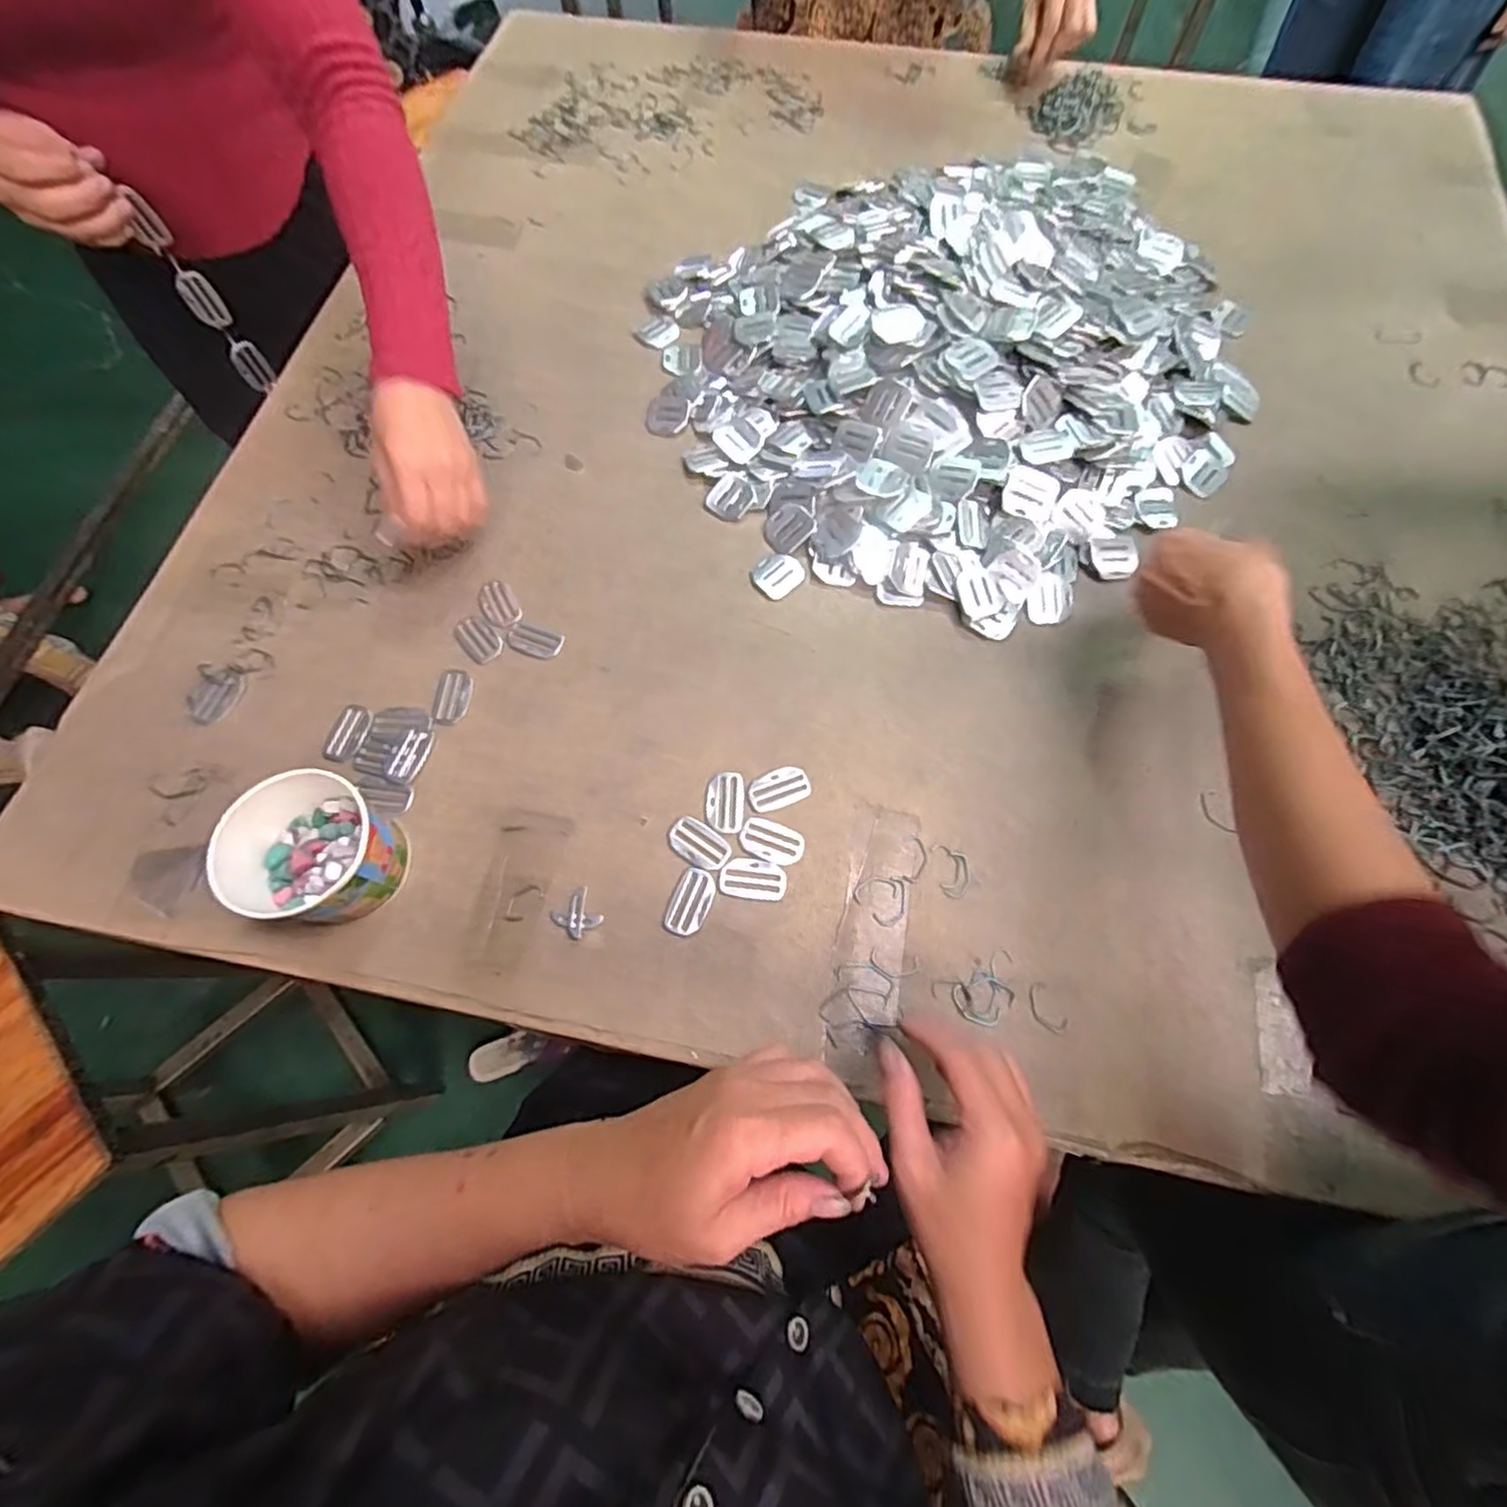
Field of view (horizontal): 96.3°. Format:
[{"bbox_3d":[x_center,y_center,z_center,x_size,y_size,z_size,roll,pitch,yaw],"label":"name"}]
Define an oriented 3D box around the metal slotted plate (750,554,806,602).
[{"bbox_3d":[0.021,-0.149,0.562,0.041,0.004,0.037,-40,72,-14],"label":"metal slotted plate"}]

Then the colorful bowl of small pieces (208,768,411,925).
[{"bbox_3d":[-0.282,0.066,0.441,0.089,0.073,0.086,0,68,1],"label":"colorful bowl of small pieces"}]

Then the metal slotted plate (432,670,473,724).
[{"bbox_3d":[-0.234,-0.044,0.526,0.026,0.004,0.046,4,68,3],"label":"metal slotted plate"}]

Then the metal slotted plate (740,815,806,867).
[{"bbox_3d":[0.013,0.062,0.478,0.046,0.004,0.028,21,70,9],"label":"metal slotted plate"}]

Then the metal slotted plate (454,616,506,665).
[{"bbox_3d":[-0.221,-0.092,0.541,0.042,0.004,0.029,42,75,16],"label":"metal slotted plate"}]

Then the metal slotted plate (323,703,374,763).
[{"bbox_3d":[-0.308,-0.016,0.513,0.028,0.004,0.046,11,68,6],"label":"metal slotted plate"}]

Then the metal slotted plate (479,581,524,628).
[{"bbox_3d":[-0.208,-0.123,0.554,0.029,0.004,0.047,-24,69,-9],"label":"metal slotted plate"}]

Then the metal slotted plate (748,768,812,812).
[{"bbox_3d":[0.019,0.025,0.495,0.046,0.004,0.028,-18,69,-6],"label":"metal slotted plate"}]

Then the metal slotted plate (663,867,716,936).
[{"bbox_3d":[-0.043,0.101,0.460,0.026,0.004,0.046,19,70,9],"label":"metal slotted plate"}]

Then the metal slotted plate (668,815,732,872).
[{"bbox_3d":[-0.038,0.063,0.476,0.045,0.004,0.028,35,72,14],"label":"metal slotted plate"}]

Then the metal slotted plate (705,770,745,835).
[{"bbox_3d":[-0.020,0.035,0.490,0.027,0.004,0.046,1,68,1],"label":"metal slotted plate"}]

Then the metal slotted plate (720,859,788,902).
[{"bbox_3d":[0.000,0.087,0.468,0.045,0.004,0.027,8,68,4],"label":"metal slotted plate"}]

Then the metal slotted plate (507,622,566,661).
[{"bbox_3d":[-0.176,-0.091,0.543,0.045,0.004,0.027,17,69,8],"label":"metal slotted plate"}]

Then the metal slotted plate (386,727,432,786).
[{"bbox_3d":[-0.256,0.001,0.503,0.025,0.004,0.043,13,69,6],"label":"metal slotted plate"}]

